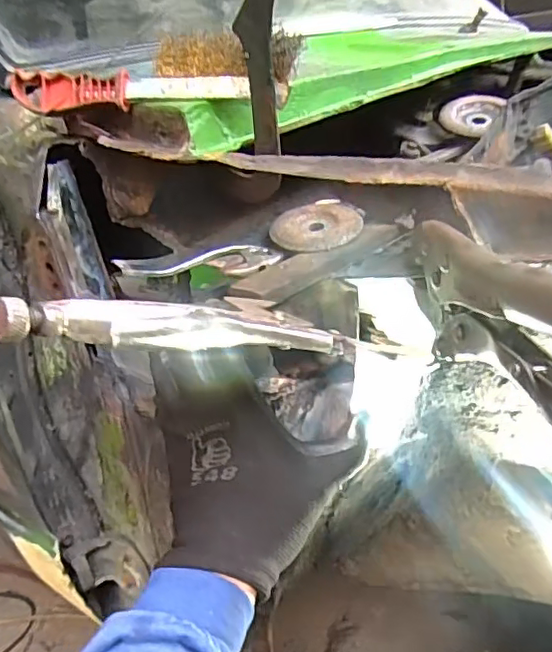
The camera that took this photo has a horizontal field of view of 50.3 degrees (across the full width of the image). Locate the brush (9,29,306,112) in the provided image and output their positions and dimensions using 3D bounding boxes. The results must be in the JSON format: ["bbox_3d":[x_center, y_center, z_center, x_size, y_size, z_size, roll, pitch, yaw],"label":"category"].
[{"bbox_3d":[-0.093,-0.182,0.443,0.227,0.060,0.025,1,23,14],"label":"brush"}]

